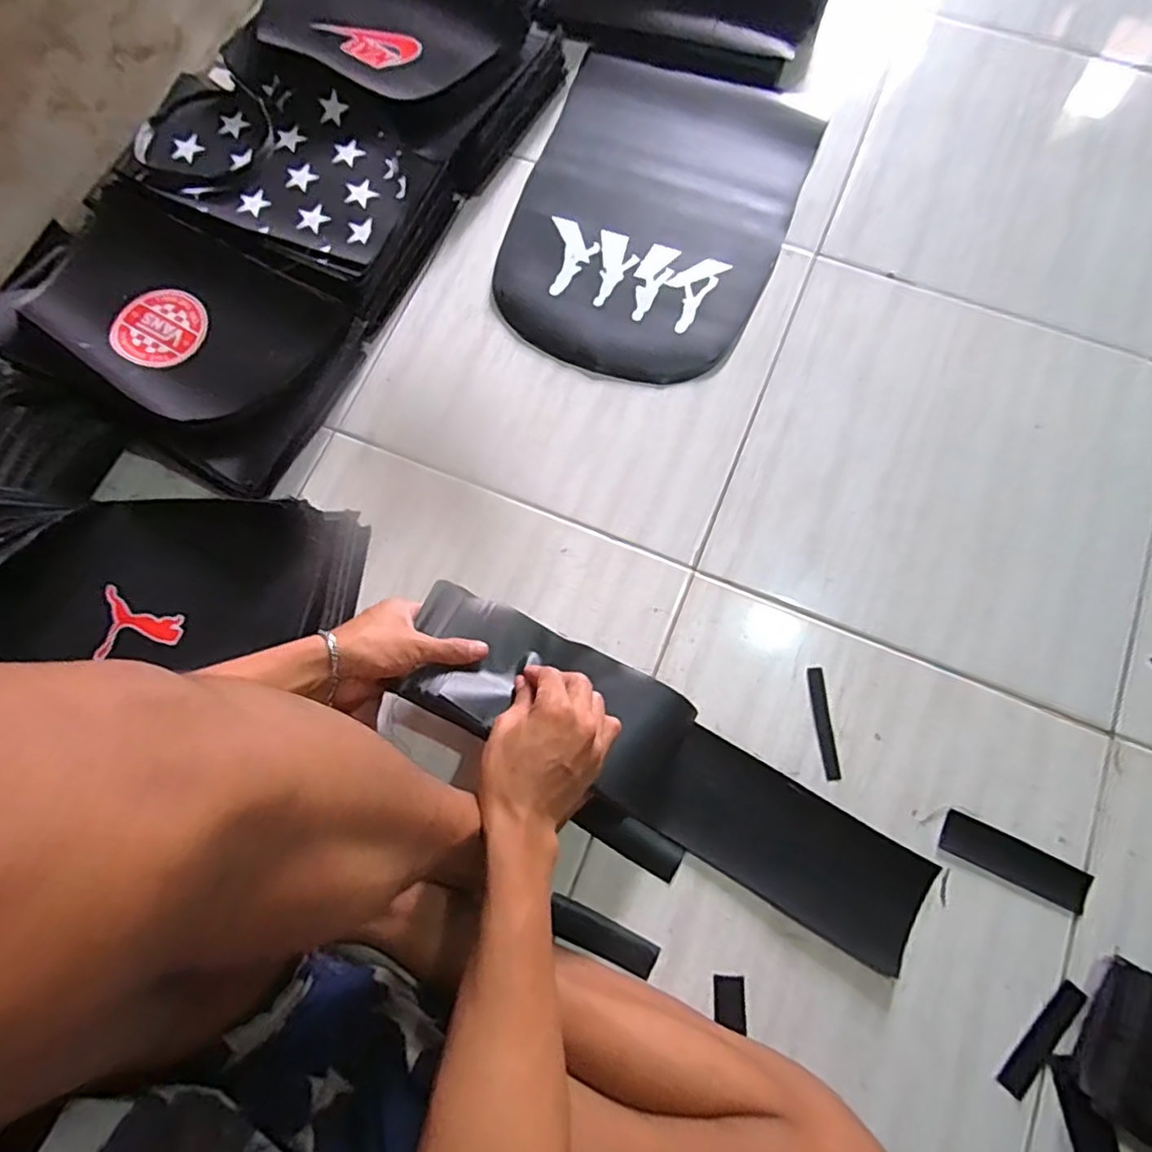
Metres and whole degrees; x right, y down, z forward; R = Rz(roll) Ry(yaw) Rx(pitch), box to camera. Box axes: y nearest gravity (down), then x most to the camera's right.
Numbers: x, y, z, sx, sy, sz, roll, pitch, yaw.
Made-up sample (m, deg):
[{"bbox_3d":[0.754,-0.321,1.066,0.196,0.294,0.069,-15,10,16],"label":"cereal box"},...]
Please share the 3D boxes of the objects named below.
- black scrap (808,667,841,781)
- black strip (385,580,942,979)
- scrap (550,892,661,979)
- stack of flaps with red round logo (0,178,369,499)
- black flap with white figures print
[{"bbox_3d":[0.226,0.134,0.574,0.015,0.004,0.099,-5,75,0],"label":"black scrap"},{"bbox_3d":[0.075,0.166,0.534,0.479,0.050,0.109,33,77,-3],"label":"black strip"},{"bbox_3d":[0.023,0.304,0.530,0.092,0.004,0.030,23,76,7],"label":"scrap"},{"bbox_3d":[-0.419,-0.254,0.649,0.343,0.080,0.224,29,77,8],"label":"stack of flaps with red round logo"},{"bbox_3d":[0.088,-0.417,0.722,0.295,0.009,0.413,21,76,6],"label":"black flap with white figures print"}]

